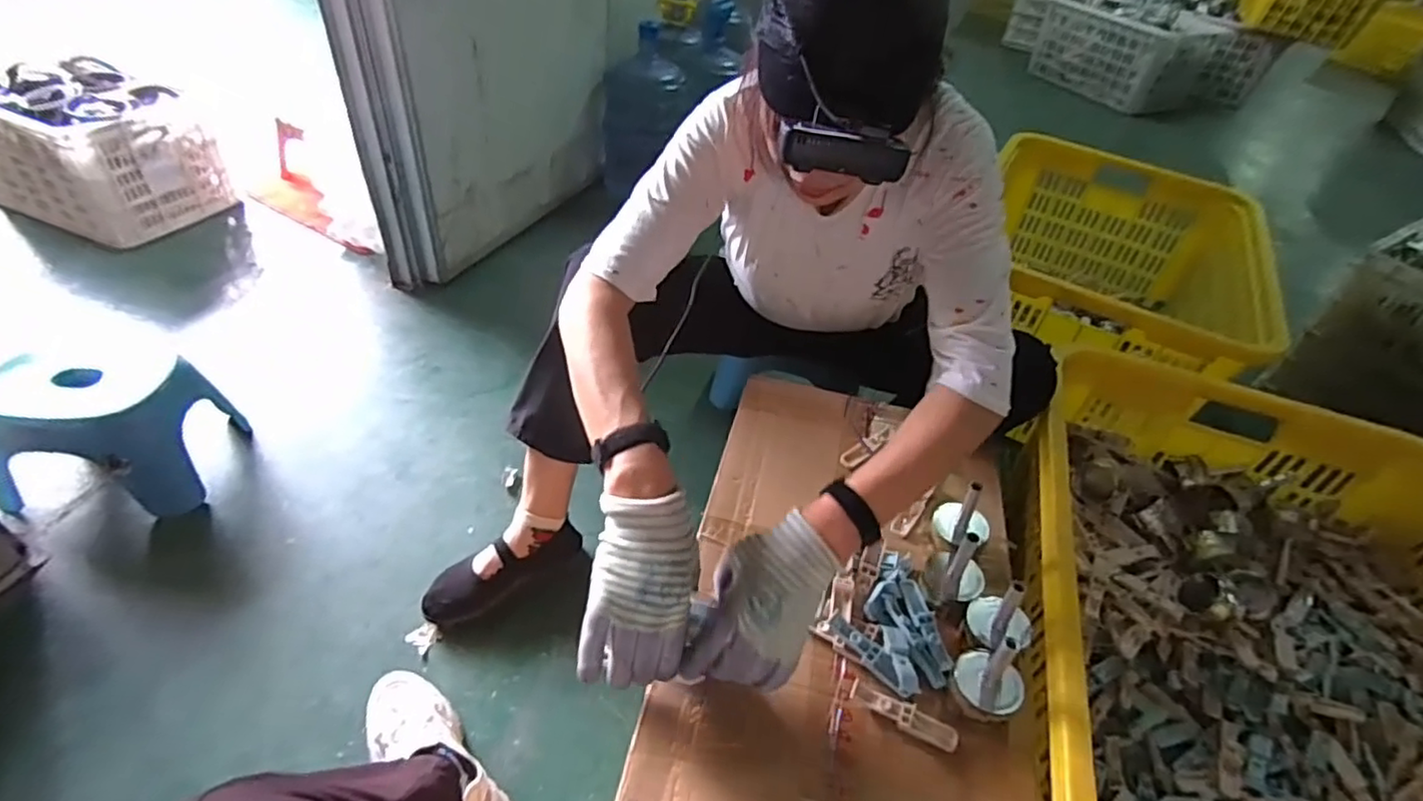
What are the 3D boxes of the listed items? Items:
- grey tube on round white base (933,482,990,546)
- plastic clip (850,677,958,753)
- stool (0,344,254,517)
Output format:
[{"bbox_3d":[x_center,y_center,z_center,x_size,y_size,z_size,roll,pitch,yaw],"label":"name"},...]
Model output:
[{"bbox_3d":[0.268,0.117,0.684,0.058,0.065,0.053,30,47,22],"label":"grey tube on round white base"},{"bbox_3d":[0.171,0.281,0.581,0.096,0.011,0.022,22,44,15],"label":"plastic clip"},{"bbox_3d":[-0.826,0.024,0.889,0.192,0.205,0.197,2,43,-7],"label":"stool"}]

